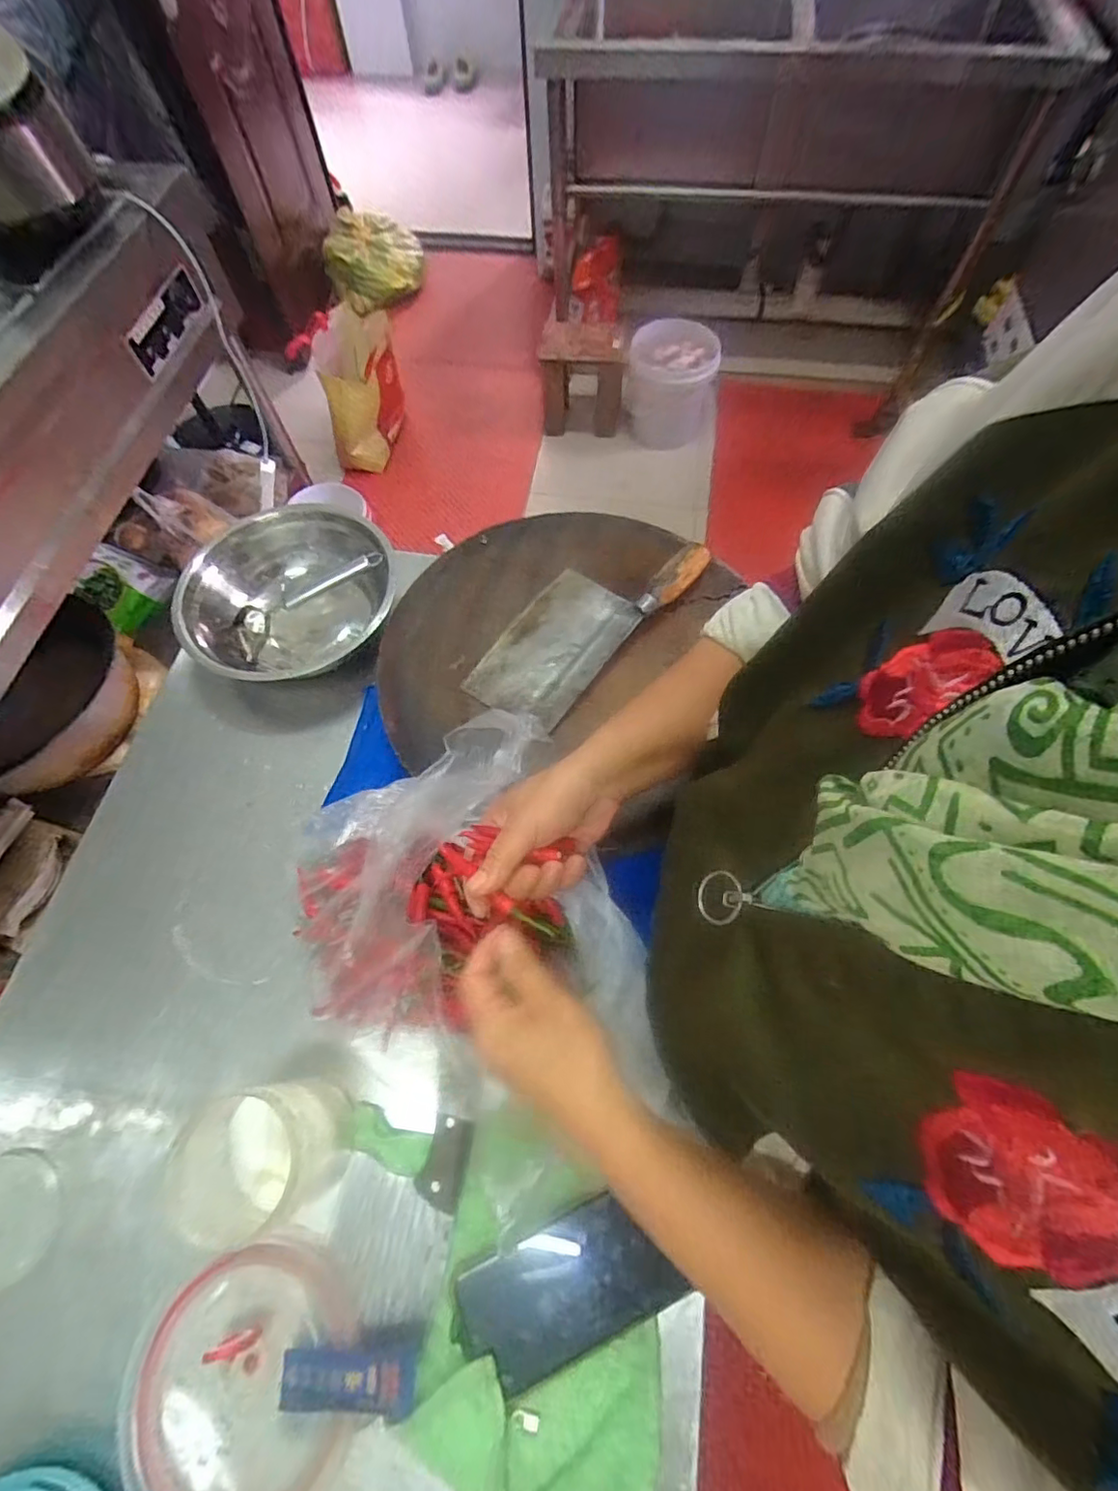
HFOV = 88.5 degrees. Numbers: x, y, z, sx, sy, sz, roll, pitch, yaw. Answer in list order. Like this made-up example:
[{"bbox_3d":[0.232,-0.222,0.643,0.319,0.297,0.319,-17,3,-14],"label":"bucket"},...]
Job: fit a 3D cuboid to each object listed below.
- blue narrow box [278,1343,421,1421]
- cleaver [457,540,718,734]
[{"bbox_3d":[-0.137,0.414,0.374,0.084,0.013,0.032,-1,65,1],"label":"blue narrow box"},{"bbox_3d":[0.027,-0.126,0.563,0.101,0.028,0.257,39,72,17],"label":"cleaver"}]

